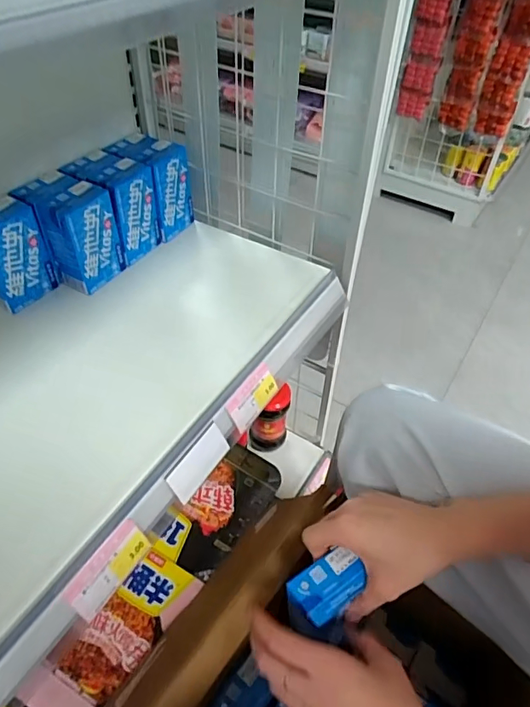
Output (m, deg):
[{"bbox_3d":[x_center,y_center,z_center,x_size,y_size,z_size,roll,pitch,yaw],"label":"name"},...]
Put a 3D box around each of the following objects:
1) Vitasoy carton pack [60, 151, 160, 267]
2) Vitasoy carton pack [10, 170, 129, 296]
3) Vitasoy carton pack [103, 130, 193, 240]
[{"bbox_3d":[-0.181,-0.178,0.598,0.077,0.100,0.070,28,52,21],"label":"Vitasoy carton pack"},{"bbox_3d":[-0.218,-0.139,0.557,0.078,0.105,0.072,27,51,21],"label":"Vitasoy carton pack"},{"bbox_3d":[-0.148,-0.221,0.636,0.094,0.106,0.078,29,52,22],"label":"Vitasoy carton pack"}]

